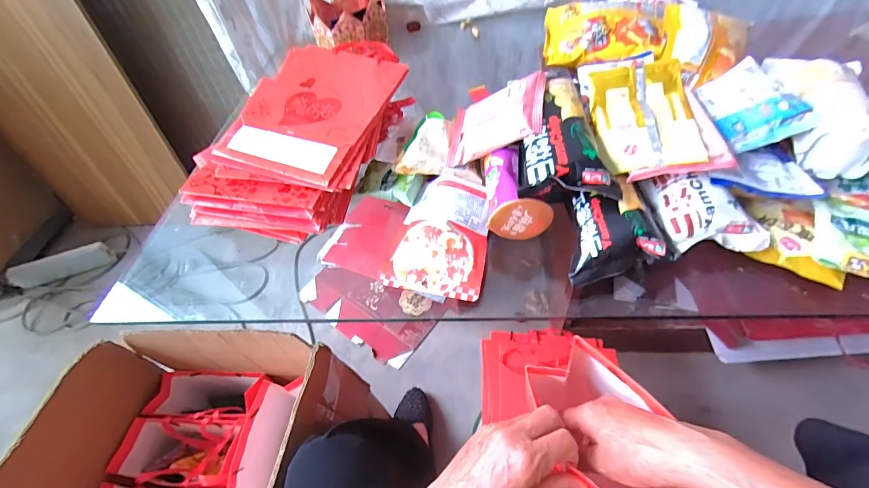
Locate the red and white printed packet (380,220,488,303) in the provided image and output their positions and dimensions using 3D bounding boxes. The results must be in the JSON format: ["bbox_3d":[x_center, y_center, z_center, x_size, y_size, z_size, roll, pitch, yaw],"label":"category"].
[{"bbox_3d":[0.001,0.016,0.460,0.119,0.012,0.092,8,69,17],"label":"red and white printed packet"}]

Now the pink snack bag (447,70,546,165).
[{"bbox_3d":[0.078,-0.166,0.504,0.135,0.020,0.098,-13,61,41],"label":"pink snack bag"}]

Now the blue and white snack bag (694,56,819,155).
[{"bbox_3d":[0.367,-0.164,0.446,0.094,0.026,0.110,-25,69,4],"label":"blue and white snack bag"}]

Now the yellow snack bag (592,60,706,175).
[{"bbox_3d":[0.248,-0.153,0.450,0.101,0.046,0.148,0,53,6],"label":"yellow snack bag"}]

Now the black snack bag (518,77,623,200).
[{"bbox_3d":[0.154,-0.136,0.461,0.104,0.040,0.194,1,53,7],"label":"black snack bag"}]

